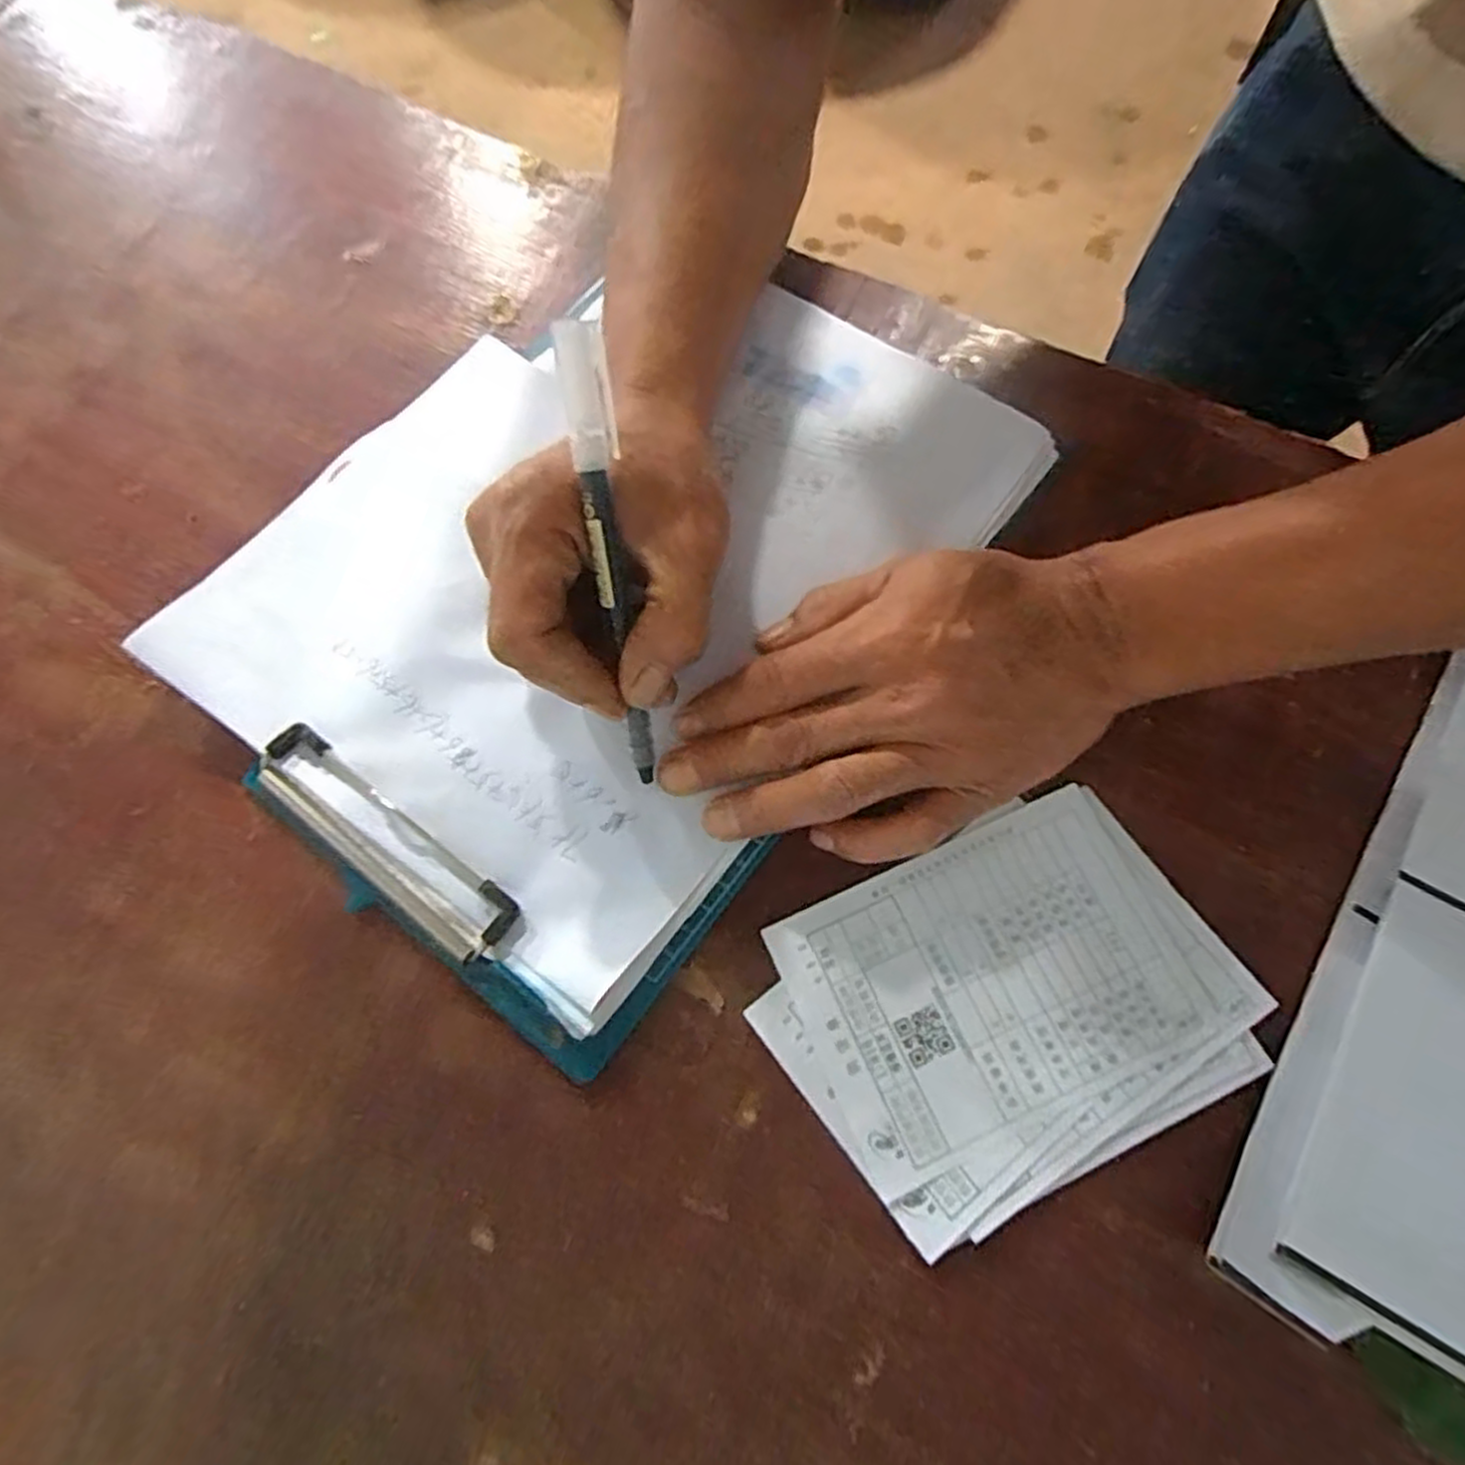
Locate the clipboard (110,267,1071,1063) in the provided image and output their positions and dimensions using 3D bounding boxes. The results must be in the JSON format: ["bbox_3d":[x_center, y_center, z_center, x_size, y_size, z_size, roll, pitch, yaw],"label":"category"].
[{"bbox_3d":[-0.052,-0.070,0.320,0.239,0.021,0.312,35,77,12],"label":"clipboard"}]

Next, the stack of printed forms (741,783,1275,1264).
[{"bbox_3d":[0.092,0.091,0.271,0.148,0.006,0.111,-26,73,-6],"label":"stack of printed forms"}]

